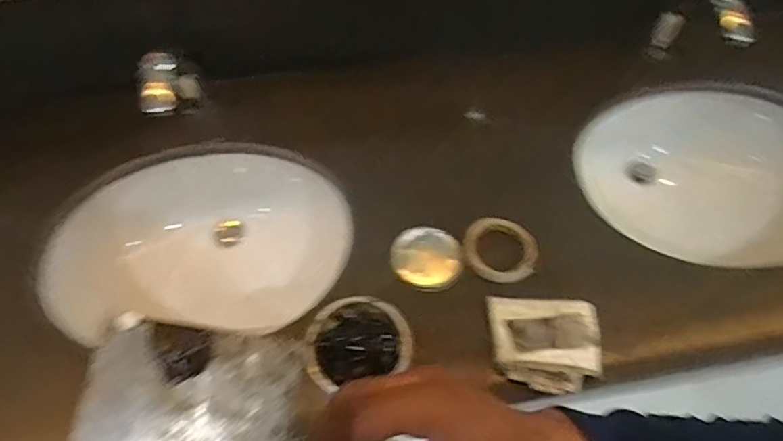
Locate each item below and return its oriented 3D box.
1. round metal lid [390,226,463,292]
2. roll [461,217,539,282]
[{"bbox_3d":[0.048,0.051,0.742,0.094,0.015,0.090,0,61,-1],"label":"round metal lid"},{"bbox_3d":[0.148,0.040,0.734,0.101,0.027,0.086,34,66,17],"label":"roll"}]

